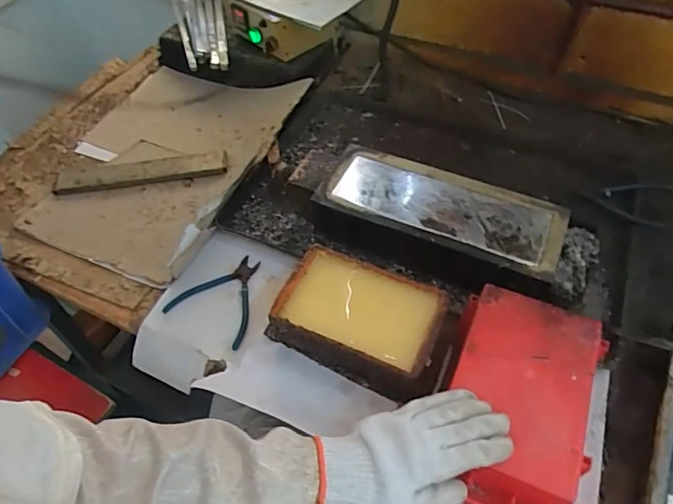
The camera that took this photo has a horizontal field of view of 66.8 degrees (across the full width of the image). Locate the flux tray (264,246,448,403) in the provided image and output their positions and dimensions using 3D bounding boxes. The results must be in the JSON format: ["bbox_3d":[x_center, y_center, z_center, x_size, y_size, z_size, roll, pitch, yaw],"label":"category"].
[{"bbox_3d":[0.029,0.086,0.672,0.211,0.062,0.143,21,54,17],"label":"flux tray"}]

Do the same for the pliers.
[{"bbox_3d":[-0.156,0.061,0.735,0.124,0.009,0.134,24,55,18],"label":"pliers"}]

